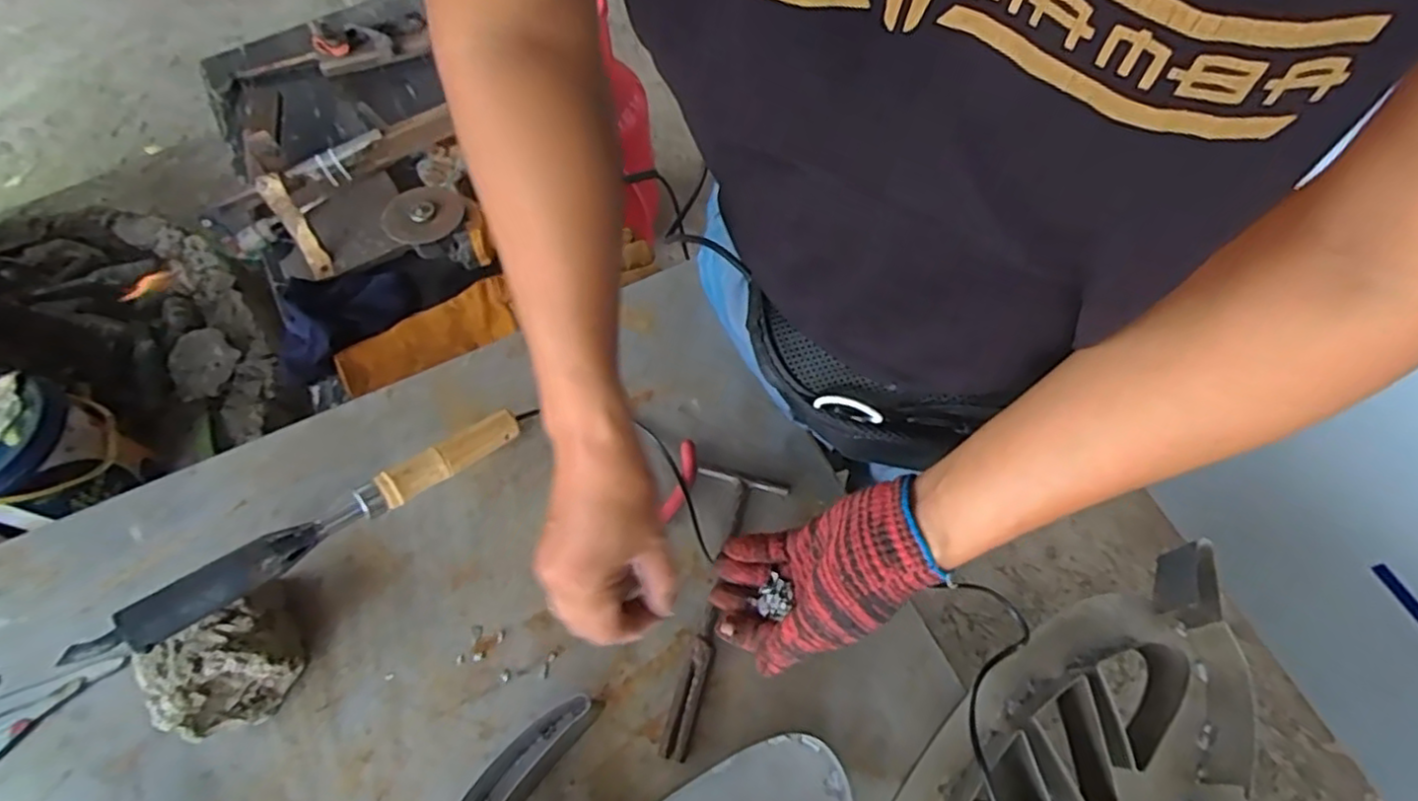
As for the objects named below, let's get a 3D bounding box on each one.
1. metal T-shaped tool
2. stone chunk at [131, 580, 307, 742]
[{"bbox_3d":[0.003,0.162,0.543,0.071,0.010,0.221,12,65,7],"label":"metal T-shaped tool"},{"bbox_3d":[-0.348,0.192,0.503,0.074,0.071,0.094,41,71,19],"label":"stone chunk"}]

